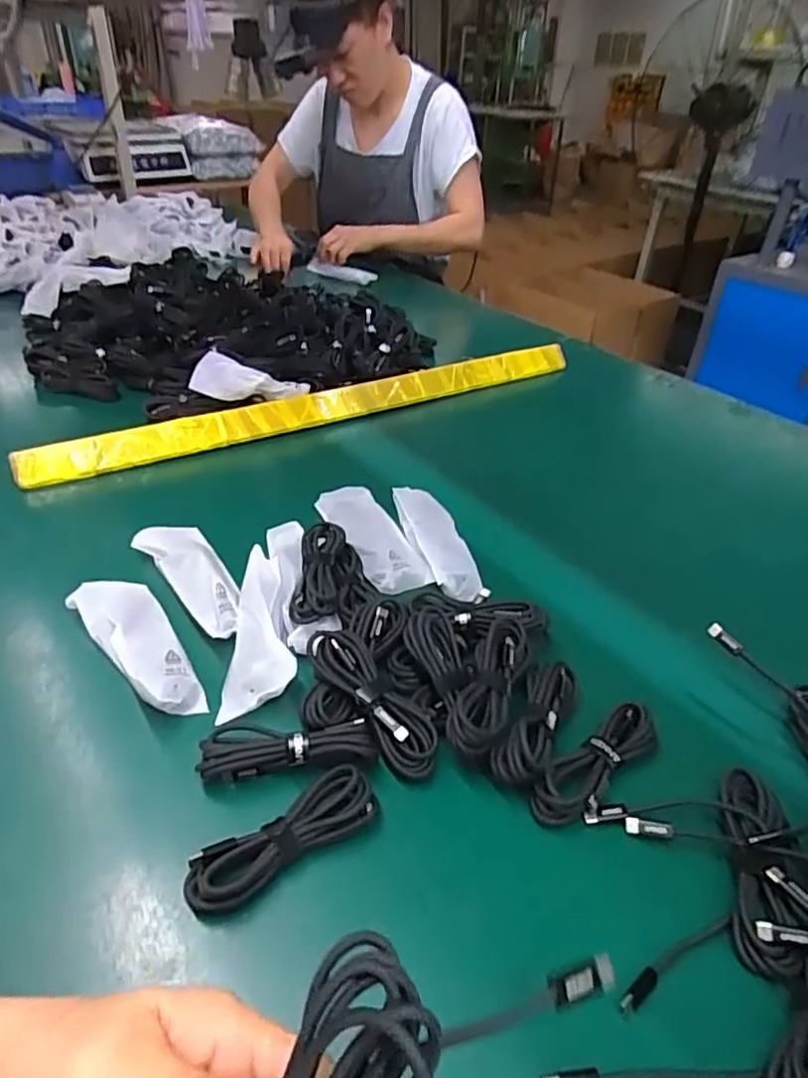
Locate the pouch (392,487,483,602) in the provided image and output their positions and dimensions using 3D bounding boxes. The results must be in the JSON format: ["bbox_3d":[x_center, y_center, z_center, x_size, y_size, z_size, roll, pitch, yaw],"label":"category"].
[{"bbox_3d":[0.029,-0.003,0.584,0.046,0.007,0.159,-9,38,-15],"label":"pouch"}]

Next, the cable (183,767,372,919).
[{"bbox_3d":[-0.068,0.169,0.361,0.111,0.015,0.036,-22,43,-29],"label":"cable"}]

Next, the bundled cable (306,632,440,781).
[{"bbox_3d":[-0.020,0.105,0.426,0.039,0.021,0.115,-28,64,-35],"label":"bundled cable"}]

